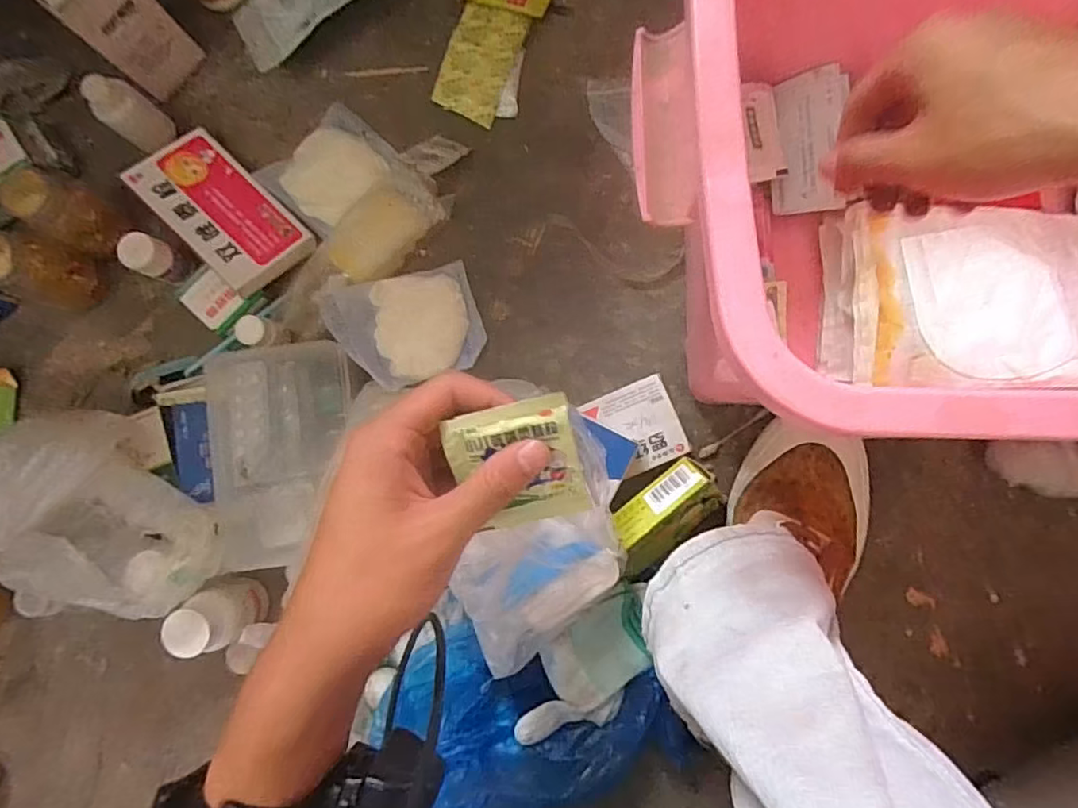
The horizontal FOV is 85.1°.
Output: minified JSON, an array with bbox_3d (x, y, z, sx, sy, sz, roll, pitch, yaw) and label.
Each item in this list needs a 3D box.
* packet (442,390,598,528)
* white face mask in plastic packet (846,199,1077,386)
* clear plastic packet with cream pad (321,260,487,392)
[{"bbox_3d":[-0.008,0.030,0.276,0.055,0.009,0.067,-12,123,8],"label":"packet"},{"bbox_3d":[0.330,-0.079,0.432,0.190,0.014,0.128,0,86,2],"label":"white face mask in plastic packet"},{"bbox_3d":[-0.109,-0.066,0.497,0.119,0.015,0.091,-19,89,-16],"label":"clear plastic packet with cream pad"}]

